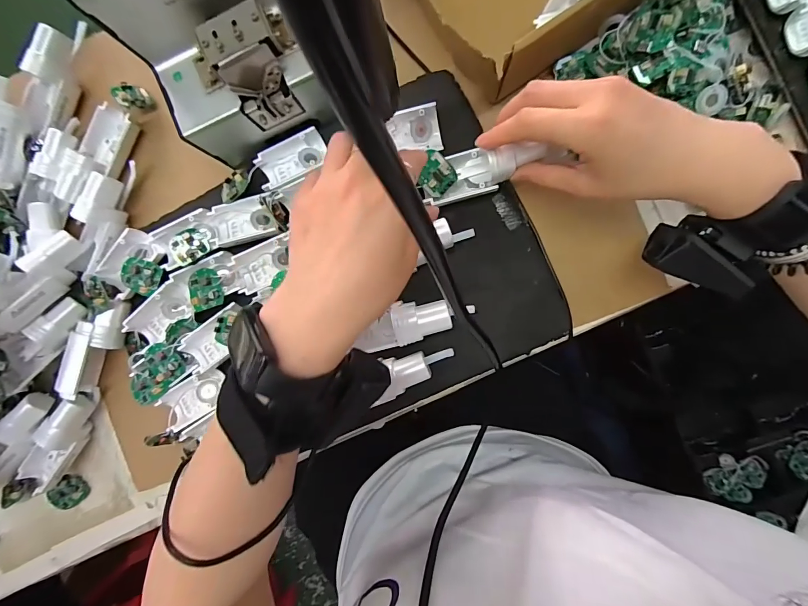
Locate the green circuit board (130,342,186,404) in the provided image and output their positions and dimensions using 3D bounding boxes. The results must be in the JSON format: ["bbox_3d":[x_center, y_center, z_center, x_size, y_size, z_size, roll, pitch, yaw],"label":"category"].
[{"bbox_3d":[-0.212,0.059,0.325,0.035,0.006,0.054,44,94,4],"label":"green circuit board"}]

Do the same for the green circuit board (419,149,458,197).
[{"bbox_3d":[0.025,-0.099,0.298,0.030,0.004,0.029,43,88,-16],"label":"green circuit board"}]

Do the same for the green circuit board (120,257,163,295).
[{"bbox_3d":[-0.224,-0.023,0.329,0.034,0.009,0.029,36,94,4],"label":"green circuit board"}]

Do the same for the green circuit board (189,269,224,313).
[{"bbox_3d":[-0.167,-0.011,0.322,0.028,0.007,0.033,-18,89,6],"label":"green circuit board"}]

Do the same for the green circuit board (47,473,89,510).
[{"bbox_3d":[-0.325,0.185,0.372,0.028,0.008,0.034,43,82,-24],"label":"green circuit board"}]

